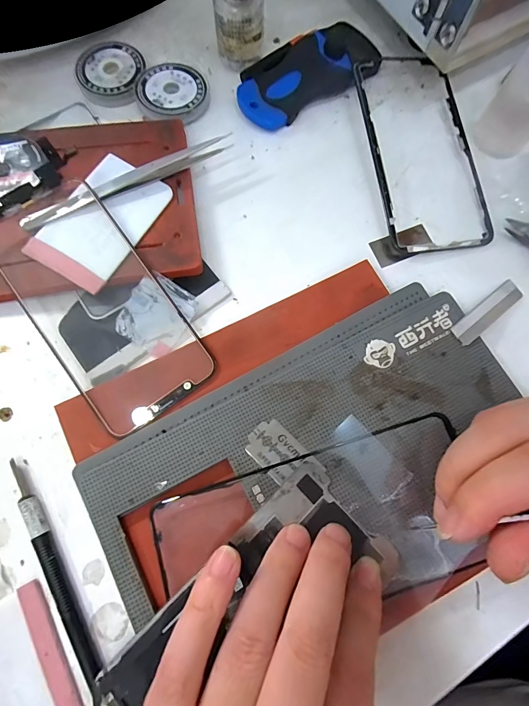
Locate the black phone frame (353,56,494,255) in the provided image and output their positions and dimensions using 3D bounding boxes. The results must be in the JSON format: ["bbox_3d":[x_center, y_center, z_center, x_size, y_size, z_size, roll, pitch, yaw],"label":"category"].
[{"bbox_3d":[0.101,-0.137,0.232,0.070,0.013,0.151,-9,77,-3],"label":"black phone frame"}]

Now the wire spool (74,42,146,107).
[{"bbox_3d":[-0.104,-0.189,0.242,0.045,0.007,0.044,0,77,-1],"label":"wire spool"}]

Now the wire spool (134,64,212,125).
[{"bbox_3d":[-0.063,-0.176,0.240,0.045,0.009,0.046,0,77,-1],"label":"wire spool"}]

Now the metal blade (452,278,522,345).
[{"bbox_3d":[0.132,-0.024,0.208,0.056,0.005,0.014,-37,81,-9],"label":"metal blade"}]

